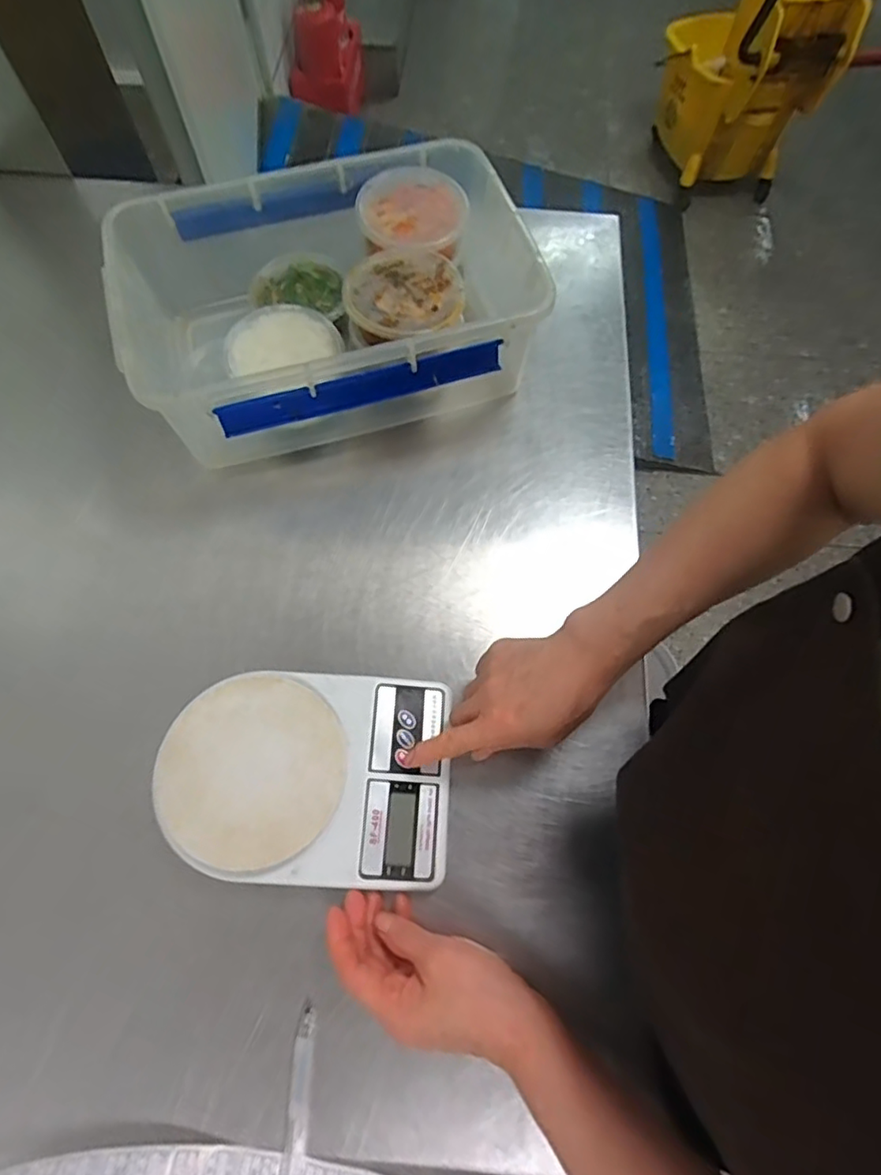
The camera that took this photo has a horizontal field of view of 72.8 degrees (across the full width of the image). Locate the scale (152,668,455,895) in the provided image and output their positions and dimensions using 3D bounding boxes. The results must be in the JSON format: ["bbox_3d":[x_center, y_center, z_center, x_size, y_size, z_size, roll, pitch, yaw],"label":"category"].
[{"bbox_3d":[-0.096,0.135,0.444,0.204,0.032,0.151,4,66,0],"label":"scale"}]

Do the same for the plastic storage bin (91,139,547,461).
[{"bbox_3d":[-0.103,-0.264,0.572,0.355,0.121,0.257,-16,67,-9],"label":"plastic storage bin"}]

